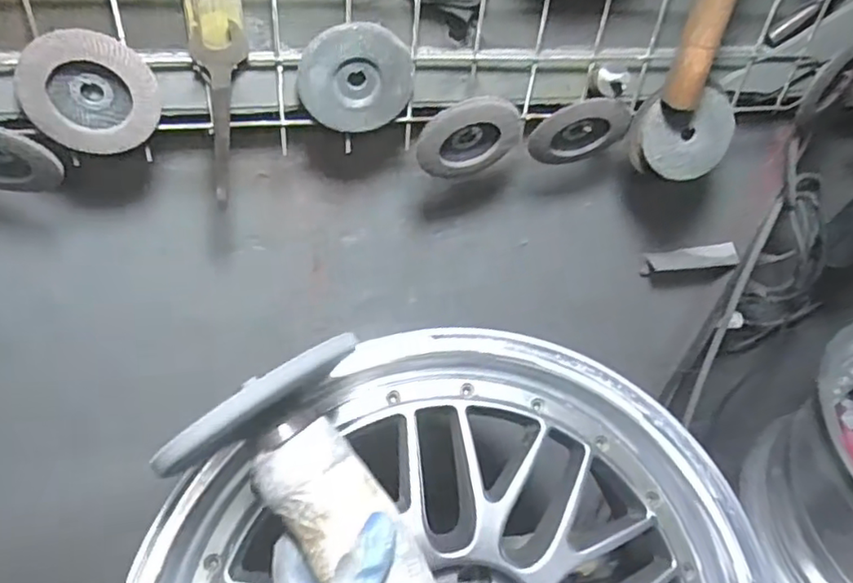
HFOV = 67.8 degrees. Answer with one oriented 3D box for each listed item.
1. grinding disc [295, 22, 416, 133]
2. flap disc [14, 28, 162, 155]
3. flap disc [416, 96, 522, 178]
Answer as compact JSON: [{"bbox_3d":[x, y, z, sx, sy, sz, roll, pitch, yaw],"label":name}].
[{"bbox_3d":[-0.056,-0.173,0.518,0.093,0.086,0.013,-8,45,-14],"label":"grinding disc"},{"bbox_3d":[-0.254,-0.149,0.484,0.093,0.093,0.012,-5,44,-11],"label":"flap disc"},{"bbox_3d":[0.039,-0.139,0.575,0.085,0.089,0.016,24,36,-46],"label":"flap disc"}]

